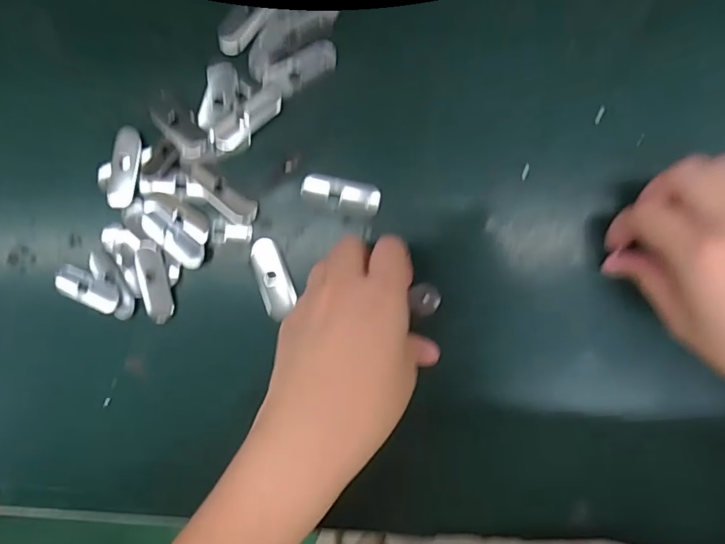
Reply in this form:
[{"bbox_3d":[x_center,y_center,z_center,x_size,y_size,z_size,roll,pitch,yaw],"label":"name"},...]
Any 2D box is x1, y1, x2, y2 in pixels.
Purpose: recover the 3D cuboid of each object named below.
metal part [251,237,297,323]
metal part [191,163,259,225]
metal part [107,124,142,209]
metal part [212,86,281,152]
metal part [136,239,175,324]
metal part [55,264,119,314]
[{"bbox_3d":[-0.058,0.004,0.324,0.022,0.004,0.051,-17,87,7],"label":"metal part"},{"bbox_3d":[-0.092,-0.050,0.327,0.052,0.004,0.018,36,94,7],"label":"metal part"},{"bbox_3d":[-0.160,-0.070,0.337,0.020,0.004,0.054,12,91,8],"label":"metal part"},{"bbox_3d":[-0.074,-0.097,0.322,0.052,0.005,0.020,-39,85,6],"label":"metal part"},{"bbox_3d":[-0.139,0.007,0.335,0.020,0.006,0.054,-11,88,8],"label":"metal part"},{"bbox_3d":[-0.189,0.011,0.341,0.050,0.004,0.021,22,92,7],"label":"metal part"}]

